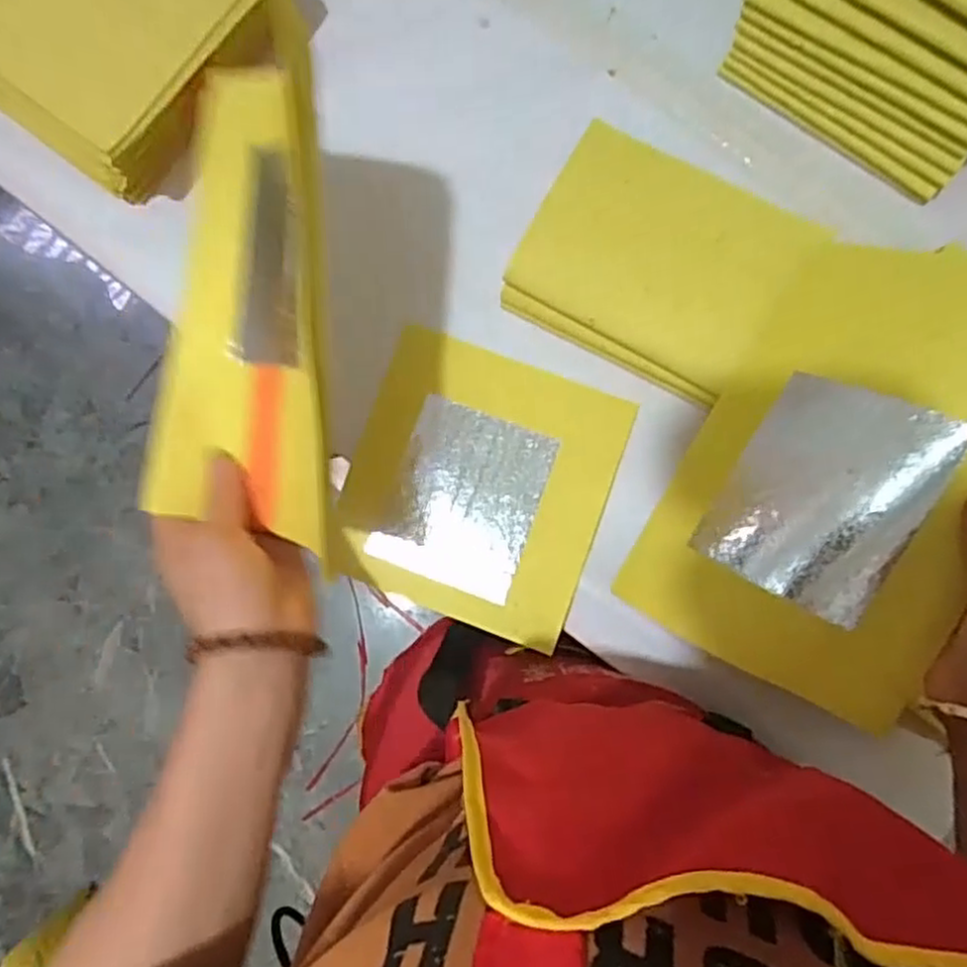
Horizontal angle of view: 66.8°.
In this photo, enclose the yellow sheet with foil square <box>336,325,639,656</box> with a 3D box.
[{"bbox_3d":[-0.002,0.002,0.447,0.150,0.009,0.159,20,85,3],"label":"yellow sheet with foil square"}]

